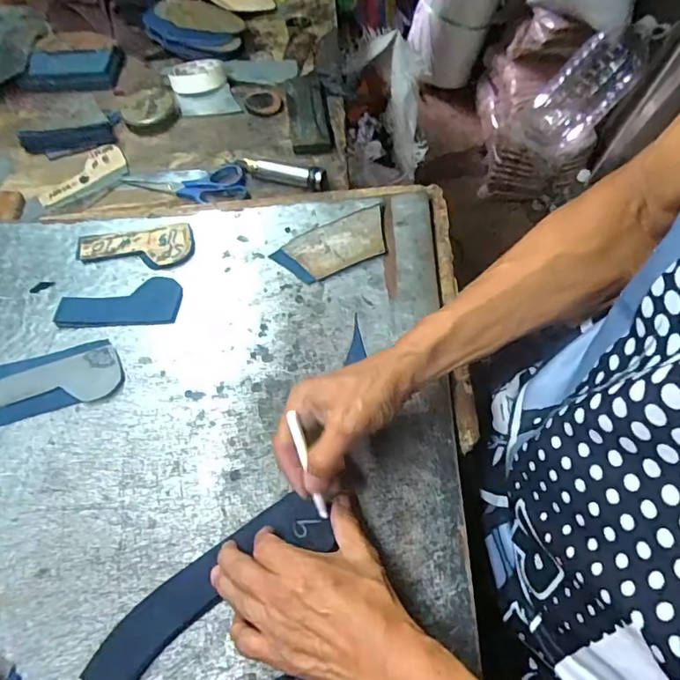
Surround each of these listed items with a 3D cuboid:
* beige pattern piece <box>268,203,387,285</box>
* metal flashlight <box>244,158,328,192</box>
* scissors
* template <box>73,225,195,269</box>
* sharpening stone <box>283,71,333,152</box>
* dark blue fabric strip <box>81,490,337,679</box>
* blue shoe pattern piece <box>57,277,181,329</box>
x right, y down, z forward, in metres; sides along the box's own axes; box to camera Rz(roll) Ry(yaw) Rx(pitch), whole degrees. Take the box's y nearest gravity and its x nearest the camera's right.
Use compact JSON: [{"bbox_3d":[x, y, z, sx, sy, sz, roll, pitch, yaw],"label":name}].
[{"bbox_3d":[-0.007,-0.105,0.560,0.126,0.009,0.067,-22,63,-5],"label":"beige pattern piece"},{"bbox_3d":[-0.070,-0.213,0.647,0.113,0.024,0.021,15,62,13],"label":"metal flashlight"},{"bbox_3d":[-0.204,-0.200,0.662,0.162,0.012,0.066,1,61,-2],"label":"scissors"},{"bbox_3d":[-0.239,-0.104,0.588,0.136,0.011,0.058,-6,59,1],"label":"template"},{"bbox_3d":[-0.048,-0.331,0.725,0.053,0.017,0.179,-9,59,0],"label":"sharpening stone"},{"bbox_3d":[-0.104,0.198,0.402,0.207,0.013,0.052,-34,57,-11],"label":"dark blue fabric strip"},{"bbox_3d":[-0.237,-0.042,0.549,0.127,0.010,0.057,-3,59,3],"label":"blue shoe pattern piece"}]

